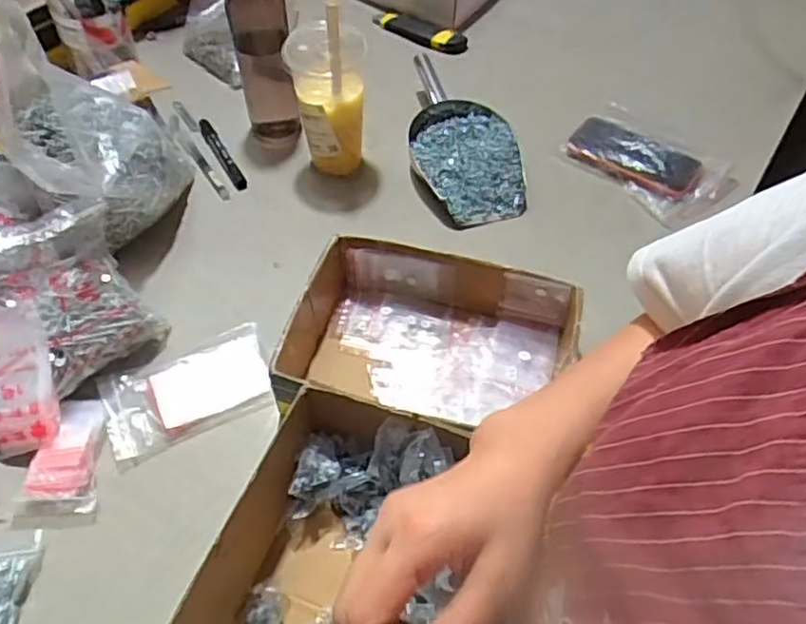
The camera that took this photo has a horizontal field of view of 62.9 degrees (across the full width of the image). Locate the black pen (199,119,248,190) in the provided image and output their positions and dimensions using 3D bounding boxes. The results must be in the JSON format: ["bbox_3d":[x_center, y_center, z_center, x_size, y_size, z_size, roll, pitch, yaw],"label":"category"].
[{"bbox_3d":[-0.230,-0.201,0.831,0.018,0.015,0.157,-24,57,-17],"label":"black pen"}]

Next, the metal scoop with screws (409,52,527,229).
[{"bbox_3d":[0.067,-0.217,0.825,0.124,0.058,0.237,-12,54,-9],"label":"metal scoop with screws"}]

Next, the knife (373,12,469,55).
[{"bbox_3d":[0.023,-0.432,1.011,0.159,0.029,0.038,26,57,18],"label":"knife"}]

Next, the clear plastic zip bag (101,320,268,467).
[{"bbox_3d":[-0.204,0.072,0.626,0.150,0.014,0.100,-19,56,-14],"label":"clear plastic zip bag"}]

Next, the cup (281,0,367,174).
[{"bbox_3d":[-0.085,-0.256,0.754,0.083,0.218,0.082,0,53,0],"label":"cup"}]

